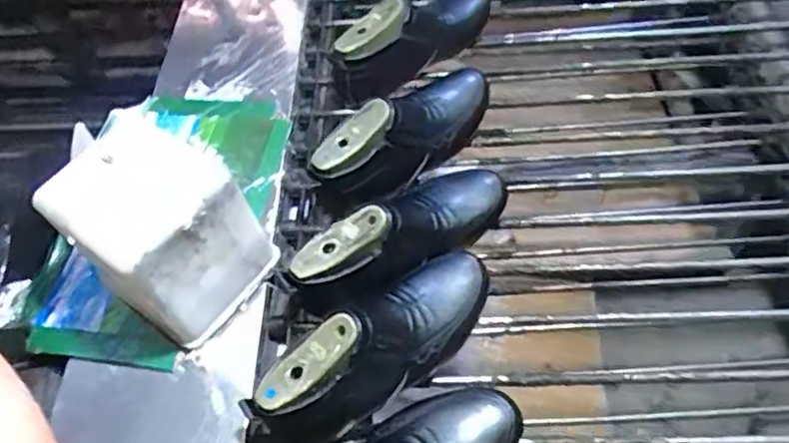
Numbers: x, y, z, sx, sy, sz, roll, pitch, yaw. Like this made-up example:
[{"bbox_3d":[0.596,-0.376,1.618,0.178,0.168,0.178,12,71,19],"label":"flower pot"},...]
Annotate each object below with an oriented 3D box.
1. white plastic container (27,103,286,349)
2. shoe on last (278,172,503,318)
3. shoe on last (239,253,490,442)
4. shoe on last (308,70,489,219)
[{"bbox_3d":[-0.225,0.018,0.619,0.138,0.166,0.134,31,64,23],"label":"white plastic container"},{"bbox_3d":[0.019,0.019,0.675,0.300,0.112,0.093,-26,56,-30],"label":"shoe on last"},{"bbox_3d":[-0.006,0.122,0.605,0.277,0.112,0.080,-37,61,-18],"label":"shoe on last"},{"bbox_3d":[0.020,-0.110,0.734,0.091,0.083,0.275,36,66,25],"label":"shoe on last"}]

